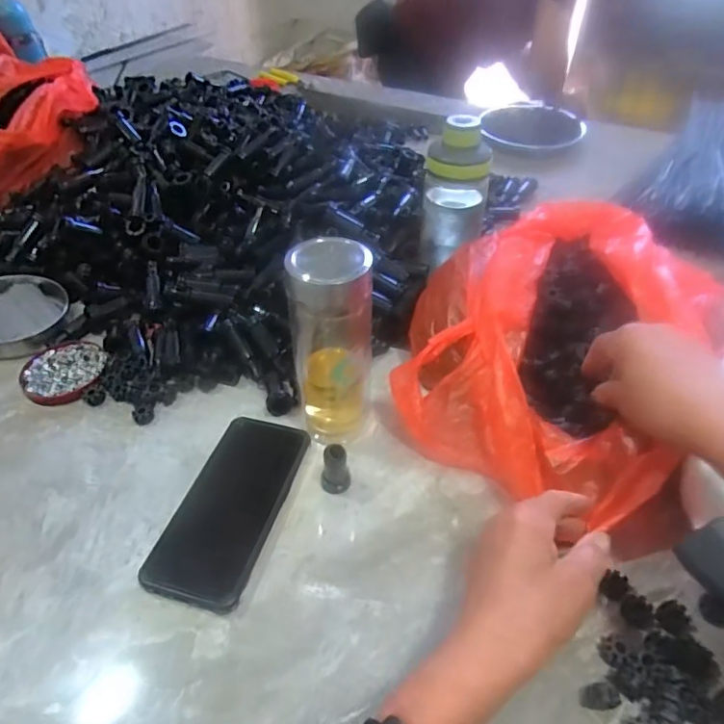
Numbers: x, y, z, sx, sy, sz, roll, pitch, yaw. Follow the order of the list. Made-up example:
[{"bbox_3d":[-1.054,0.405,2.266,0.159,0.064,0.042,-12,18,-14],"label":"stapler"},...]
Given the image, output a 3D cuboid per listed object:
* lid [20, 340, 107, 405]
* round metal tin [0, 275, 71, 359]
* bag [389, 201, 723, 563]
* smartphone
[{"bbox_3d":[-0.302,0.008,0.557,0.079,0.009,0.086,0,44,0],"label":"lid"},{"bbox_3d":[-0.387,-0.051,0.605,0.114,0.024,0.127,-28,50,-26],"label":"round metal tin"},{"bbox_3d":[0.179,-0.022,0.494,0.261,0.115,0.291,22,48,21],"label":"bag"},{"bbox_3d":[-0.105,0.113,0.441,0.078,0.014,0.160,11,45,12],"label":"smartphone"}]

